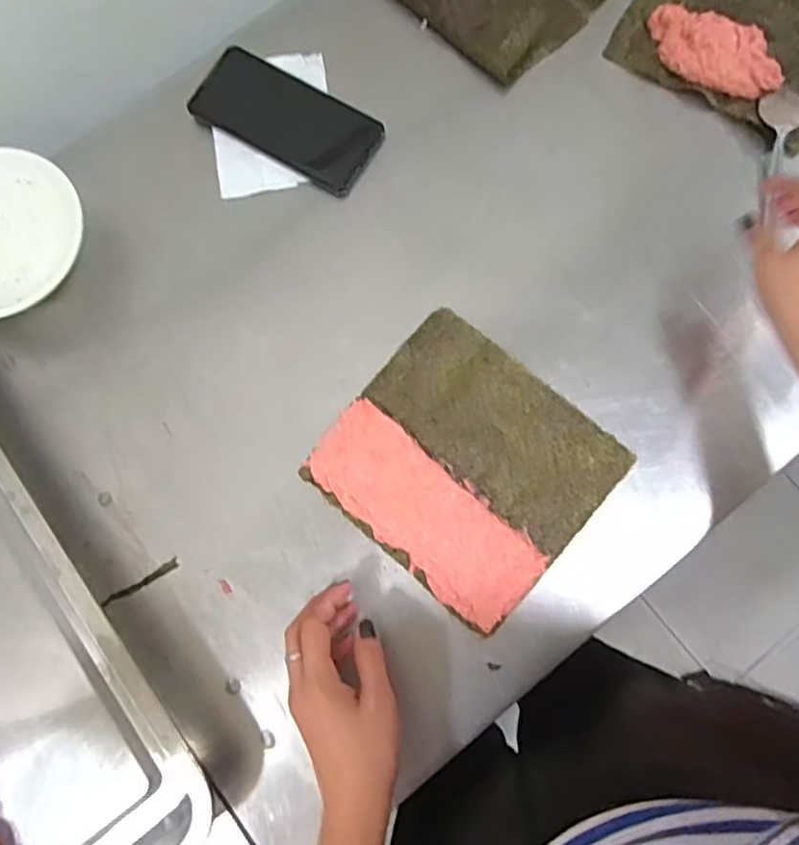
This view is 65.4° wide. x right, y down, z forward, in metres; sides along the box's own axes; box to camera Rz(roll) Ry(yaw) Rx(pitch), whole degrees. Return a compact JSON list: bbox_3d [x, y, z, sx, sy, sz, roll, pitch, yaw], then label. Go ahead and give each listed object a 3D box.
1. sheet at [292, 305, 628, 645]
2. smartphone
[{"bbox_3d":[0.051,0.031,0.490,0.195,0.011,0.180,40,82,9],"label":"sheet"},{"bbox_3d":[-0.101,-0.272,0.558,0.167,0.013,0.079,30,80,8],"label":"smartphone"}]

